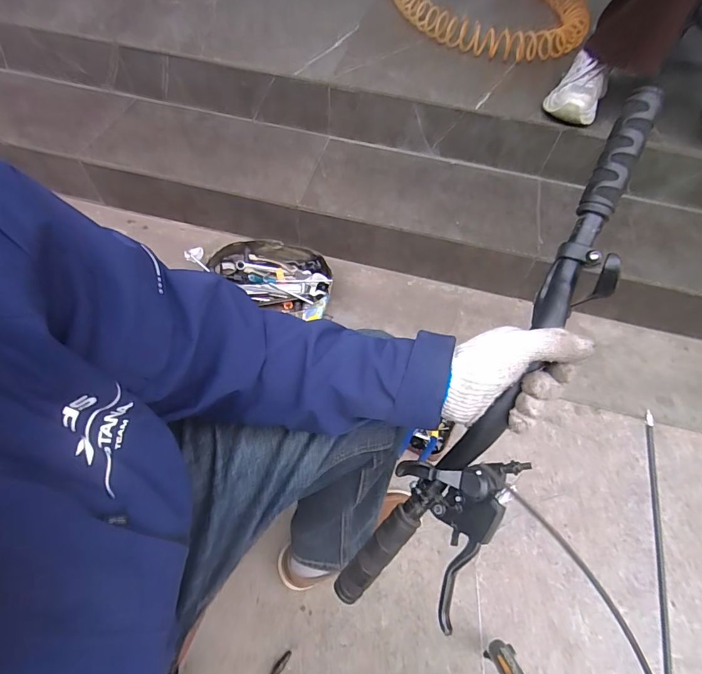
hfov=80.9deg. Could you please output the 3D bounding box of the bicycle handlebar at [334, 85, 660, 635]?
[{"bbox_3d":[0.145,0.043,0.386,0.097,0.050,0.544,27,96,13],"label":"bicycle handlebar"}]

